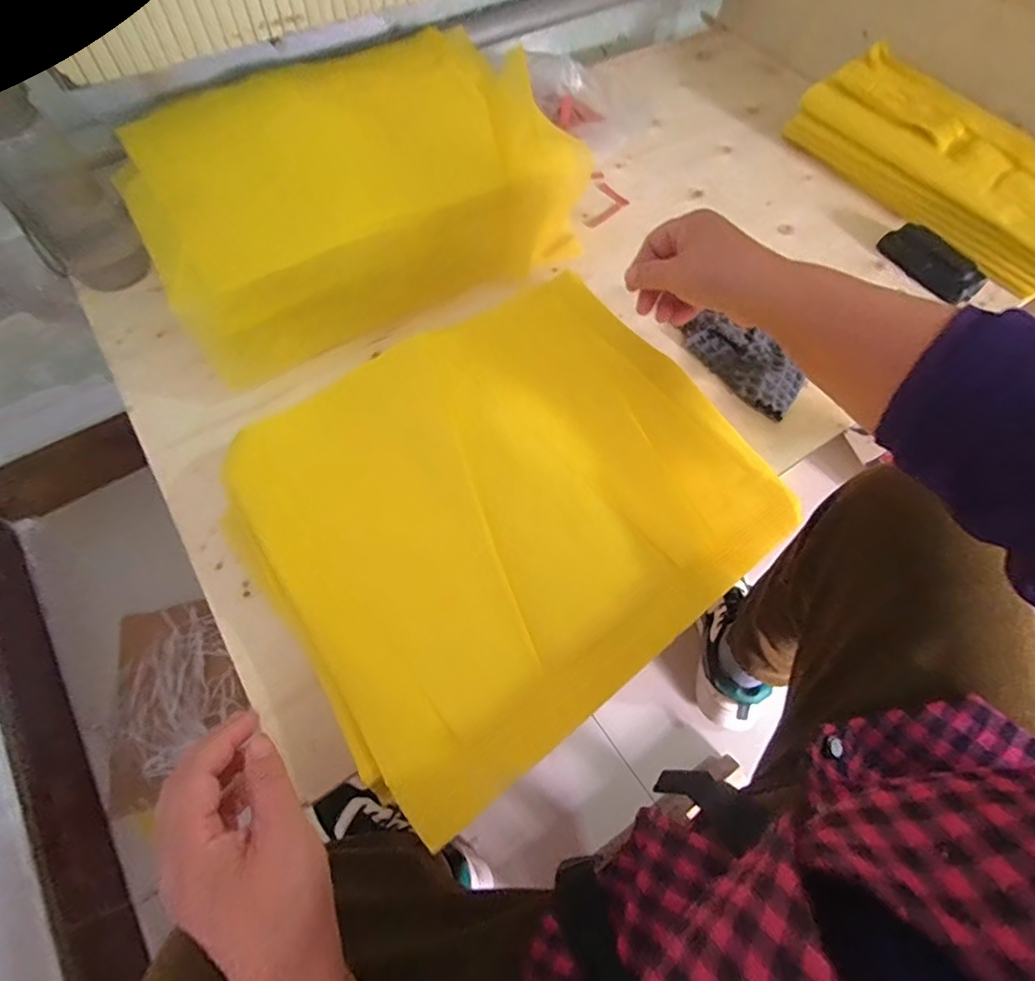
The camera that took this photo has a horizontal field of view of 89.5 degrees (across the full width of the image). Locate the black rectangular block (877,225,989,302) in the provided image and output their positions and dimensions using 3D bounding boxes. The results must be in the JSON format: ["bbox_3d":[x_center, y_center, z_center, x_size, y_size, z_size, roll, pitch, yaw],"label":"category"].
[{"bbox_3d":[0.457,-0.254,0.576,0.048,0.026,0.111,-29,68,-17],"label":"black rectangular block"}]

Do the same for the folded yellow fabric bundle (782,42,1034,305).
[{"bbox_3d":[0.513,-0.378,0.621,0.132,0.081,0.374,-33,69,-18],"label":"folded yellow fabric bundle"}]

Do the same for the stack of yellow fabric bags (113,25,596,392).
[{"bbox_3d":[-0.168,-0.319,0.544,0.402,0.104,0.337,-30,68,-17],"label":"stack of yellow fabric bags"}]

